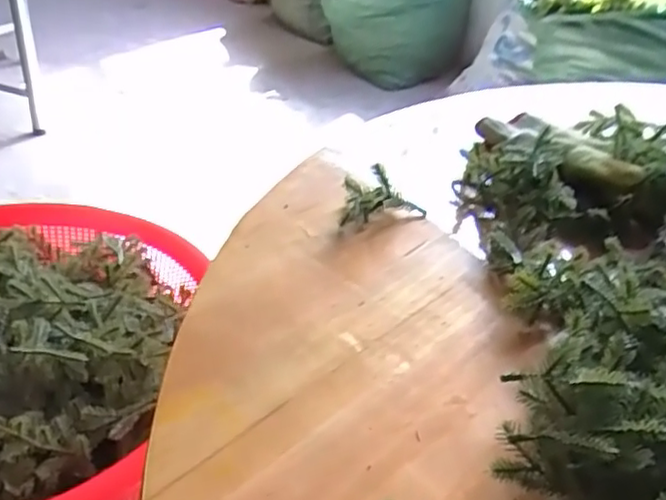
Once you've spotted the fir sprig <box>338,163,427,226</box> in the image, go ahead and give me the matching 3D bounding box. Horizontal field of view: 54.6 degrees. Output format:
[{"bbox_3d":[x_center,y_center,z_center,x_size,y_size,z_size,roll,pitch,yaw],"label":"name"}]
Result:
[{"bbox_3d":[0.035,-0.045,0.528,0.072,0.033,0.045,-10,37,-21],"label":"fir sprig"}]

